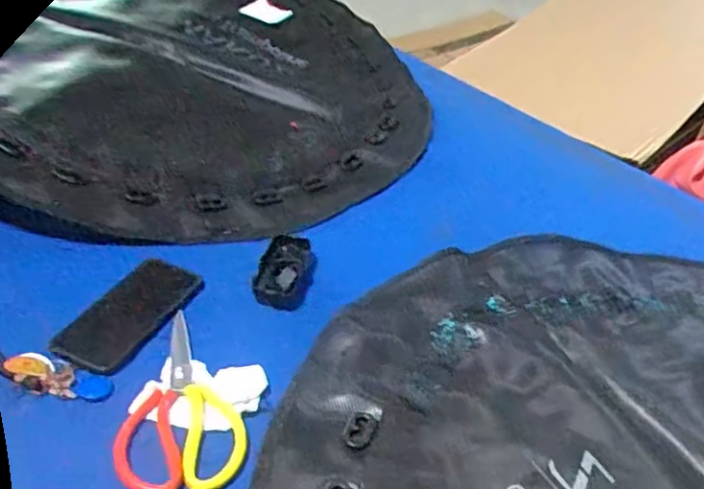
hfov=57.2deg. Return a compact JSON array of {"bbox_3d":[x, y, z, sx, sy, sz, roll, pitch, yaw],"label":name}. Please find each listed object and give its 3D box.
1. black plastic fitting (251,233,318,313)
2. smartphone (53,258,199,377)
[{"bbox_3d":[-0.076,0.027,0.750,0.058,0.021,0.110,10,39,5],"label":"black plastic fitting"},{"bbox_3d":[-0.234,0.070,0.685,0.072,0.016,0.157,20,41,17],"label":"smartphone"}]

